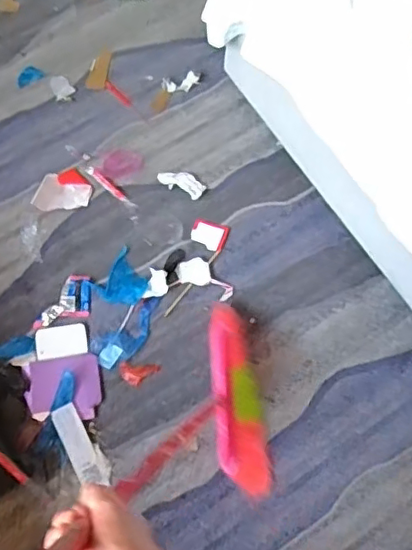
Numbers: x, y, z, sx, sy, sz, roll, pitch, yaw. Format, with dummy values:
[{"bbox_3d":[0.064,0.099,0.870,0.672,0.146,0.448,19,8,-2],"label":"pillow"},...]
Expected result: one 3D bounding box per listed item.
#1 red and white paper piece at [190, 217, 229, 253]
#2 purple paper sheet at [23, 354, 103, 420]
[{"bbox_3d":[0.007,-0.087,1.279,0.076,0.007,0.064,18,73,3],"label":"red and white paper piece"},{"bbox_3d":[-0.275,0.219,1.140,0.139,0.023,0.119,-7,73,-4],"label":"purple paper sheet"}]

